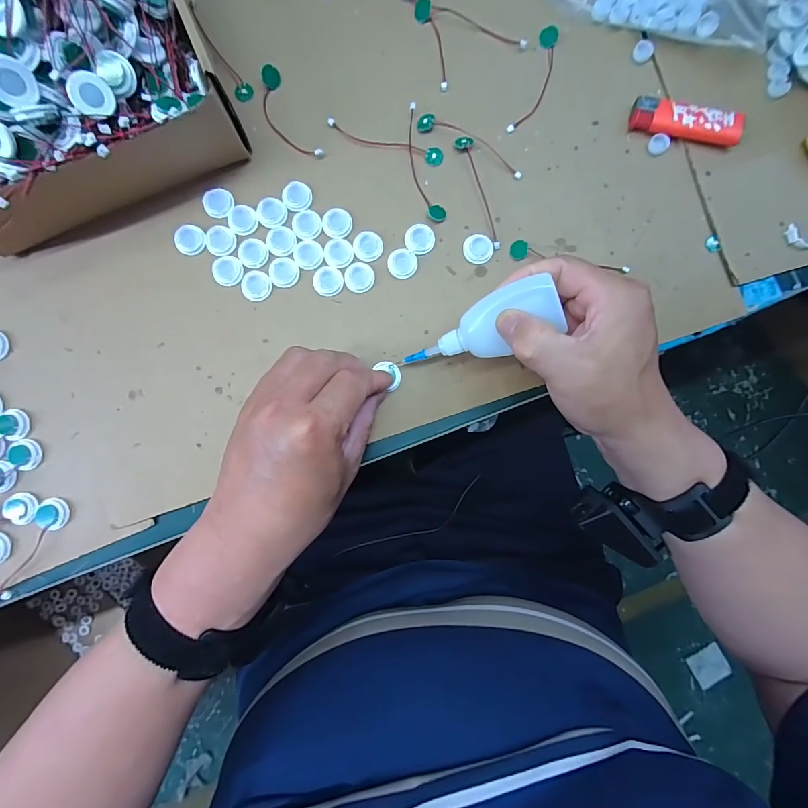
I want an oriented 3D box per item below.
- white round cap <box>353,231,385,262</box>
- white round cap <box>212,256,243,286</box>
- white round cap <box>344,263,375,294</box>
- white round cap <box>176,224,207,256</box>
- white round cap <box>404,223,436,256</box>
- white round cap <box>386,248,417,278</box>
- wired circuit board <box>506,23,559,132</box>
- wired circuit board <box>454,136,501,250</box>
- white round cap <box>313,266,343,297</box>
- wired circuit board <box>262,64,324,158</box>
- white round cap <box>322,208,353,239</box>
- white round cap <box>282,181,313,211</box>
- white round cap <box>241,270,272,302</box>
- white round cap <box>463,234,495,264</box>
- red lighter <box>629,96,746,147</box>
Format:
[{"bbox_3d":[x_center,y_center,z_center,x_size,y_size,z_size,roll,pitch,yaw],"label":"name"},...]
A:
[{"bbox_3d":[-0.028,-0.121,0.302,0.022,0.004,0.022,-5,87,-1],"label":"white round cap"},{"bbox_3d":[-0.134,-0.102,0.299,0.023,0.004,0.022,0,87,-1],"label":"white round cap"},{"bbox_3d":[-0.034,-0.097,0.302,0.023,0.004,0.022,0,87,-1],"label":"white round cap"},{"bbox_3d":[-0.164,-0.126,0.300,0.023,0.004,0.022,0,87,-1],"label":"white round cap"},{"bbox_3d":[0.012,-0.127,0.304,0.022,0.005,0.022,-5,87,-1],"label":"white round cap"},{"bbox_3d":[-0.001,-0.109,0.303,0.023,0.004,0.022,0,87,-1],"label":"white round cap"},{"bbox_3d":[0.104,-0.254,0.309,0.019,0.005,0.088,20,87,0],"label":"wired circuit board"},{"bbox_3d":[0.058,-0.165,0.306,0.014,0.006,0.091,-15,88,-2],"label":"wired circuit board"},{"bbox_3d":[-0.058,-0.095,0.301,0.023,0.004,0.022,-4,87,-1],"label":"white round cap"},{"bbox_3d":[-0.092,-0.222,0.305,0.025,0.009,0.077,-29,88,-2],"label":"wired circuit board"},{"bbox_3d":[-0.051,-0.140,0.302,0.022,0.004,0.023,0,87,-1],"label":"white round cap"},{"bbox_3d":[-0.083,-0.161,0.303,0.022,0.004,0.023,0,87,-1],"label":"white round cap"},{"bbox_3d":[-0.113,-0.090,0.300,0.022,0.004,0.022,0,87,-1],"label":"white round cap"},{"bbox_3d":[0.058,-0.120,0.305,0.023,0.006,0.021,-7,87,-1],"label":"white round cap"},{"bbox_3d":[0.216,-0.215,0.302,0.080,0.015,0.024,15,87,0],"label":"red lighter"}]

